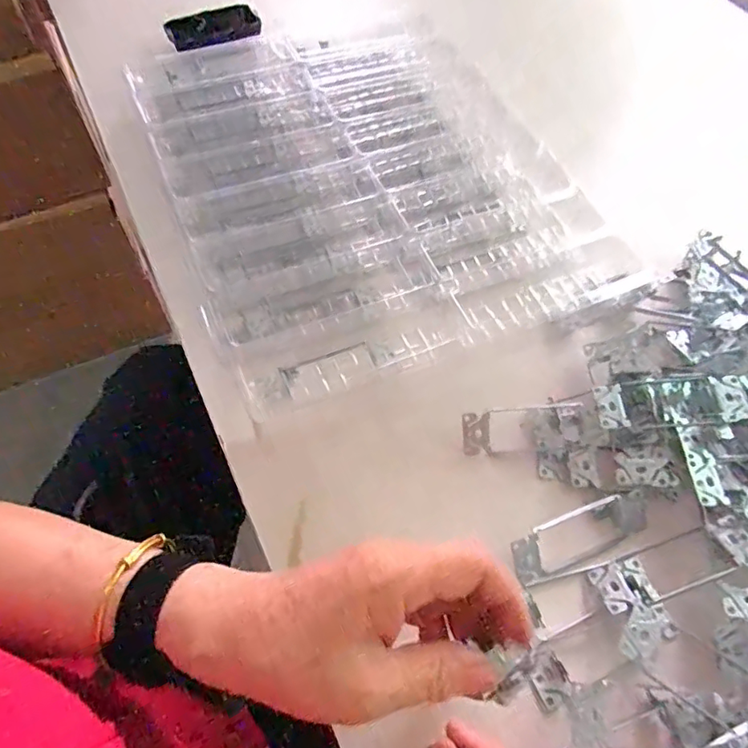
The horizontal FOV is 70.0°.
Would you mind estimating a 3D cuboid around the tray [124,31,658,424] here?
[{"bbox_3d":[-0.007,-0.197,0.513,0.359,0.044,0.435,-19,63,-13],"label":"tray"}]

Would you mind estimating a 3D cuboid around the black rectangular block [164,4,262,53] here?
[{"bbox_3d":[-0.207,-0.447,0.686,0.115,0.030,0.032,-19,63,-13],"label":"black rectangular block"}]

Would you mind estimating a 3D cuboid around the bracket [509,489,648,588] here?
[{"bbox_3d":[0.144,0.109,0.366,0.106,0.020,0.030,-19,63,-13],"label":"bracket"}]

